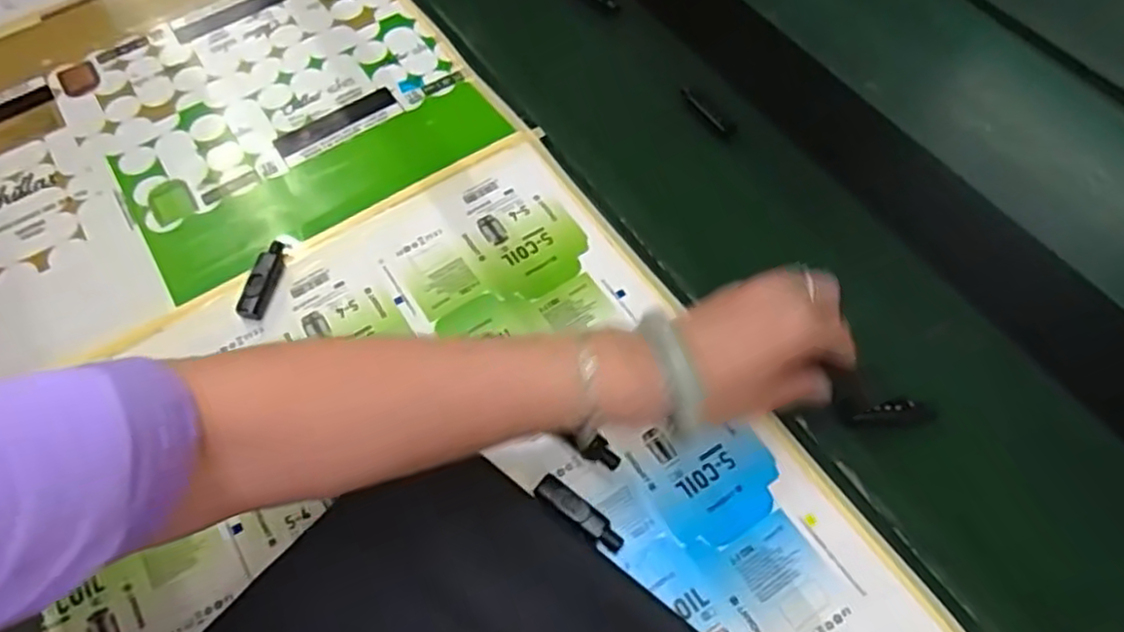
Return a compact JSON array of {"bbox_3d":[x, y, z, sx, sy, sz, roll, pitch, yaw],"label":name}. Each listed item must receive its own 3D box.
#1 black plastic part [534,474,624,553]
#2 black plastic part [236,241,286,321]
[{"bbox_3d":[0.010,0.111,0.409,0.056,0.009,0.014,33,66,18],"label":"black plastic part"},{"bbox_3d":[-0.201,-0.024,0.488,0.017,0.016,0.057,12,62,8],"label":"black plastic part"}]

